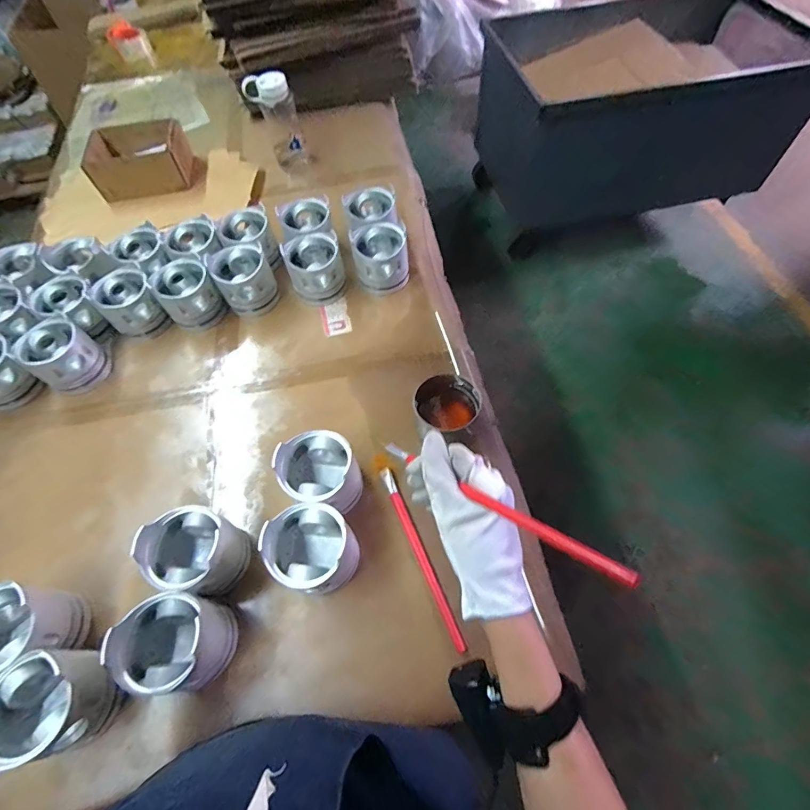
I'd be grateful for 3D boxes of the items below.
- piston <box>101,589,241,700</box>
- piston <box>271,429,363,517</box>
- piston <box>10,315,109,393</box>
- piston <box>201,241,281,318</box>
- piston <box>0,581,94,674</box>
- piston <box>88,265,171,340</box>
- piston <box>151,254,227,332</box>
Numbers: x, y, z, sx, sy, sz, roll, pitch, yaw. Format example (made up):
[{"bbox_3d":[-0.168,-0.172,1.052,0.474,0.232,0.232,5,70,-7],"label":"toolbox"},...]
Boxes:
[{"bbox_3d":[-0.277,0.289,0.519,0.107,0.101,0.104,-2,61,3],"label":"piston"},{"bbox_3d":[-0.121,0.100,0.615,0.099,0.096,0.109,-33,64,-13],"label":"piston"},{"bbox_3d":[-0.622,-0.087,0.782,0.108,0.094,0.109,37,70,22],"label":"piston"},{"bbox_3d":[-0.318,-0.252,0.838,0.108,0.100,0.113,-26,62,-10],"label":"piston"},{"bbox_3d":[-0.485,0.285,0.534,0.108,0.109,0.100,-2,61,3],"label":"piston"},{"bbox_3d":[-0.533,-0.197,0.830,0.104,0.084,0.116,-32,63,-13],"label":"piston"},{"bbox_3d":[-0.423,-0.216,0.836,0.105,0.094,0.114,-34,64,-14],"label":"piston"}]

